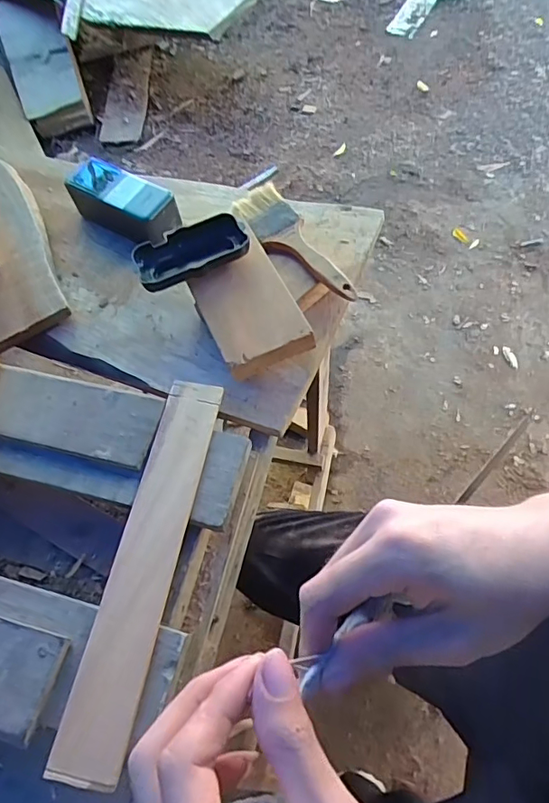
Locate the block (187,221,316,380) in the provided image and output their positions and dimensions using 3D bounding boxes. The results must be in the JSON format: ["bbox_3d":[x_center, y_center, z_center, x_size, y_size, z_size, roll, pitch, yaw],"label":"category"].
[{"bbox_3d":[-0.026,-0.092,0.494,0.084,0.027,0.127,-23,65,-11],"label":"block"}]

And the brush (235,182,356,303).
[{"bbox_3d":[0.014,-0.166,0.544,0.052,0.012,0.178,-25,65,-12],"label":"brush"}]

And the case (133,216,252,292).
[{"bbox_3d":[-0.082,-0.143,0.500,0.104,0.028,0.053,-24,65,-11],"label":"case"}]

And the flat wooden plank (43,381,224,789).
[{"bbox_3d":[-0.095,0.113,0.396,0.046,0.010,0.293,9,63,6],"label":"flat wooden plank"}]

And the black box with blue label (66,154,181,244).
[{"bbox_3d":[-0.172,-0.227,0.600,0.132,0.055,0.059,33,70,20],"label":"black box with blue label"}]

